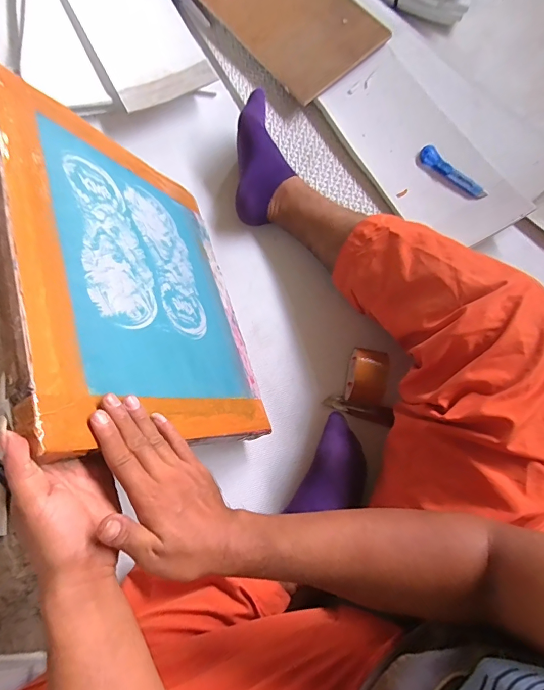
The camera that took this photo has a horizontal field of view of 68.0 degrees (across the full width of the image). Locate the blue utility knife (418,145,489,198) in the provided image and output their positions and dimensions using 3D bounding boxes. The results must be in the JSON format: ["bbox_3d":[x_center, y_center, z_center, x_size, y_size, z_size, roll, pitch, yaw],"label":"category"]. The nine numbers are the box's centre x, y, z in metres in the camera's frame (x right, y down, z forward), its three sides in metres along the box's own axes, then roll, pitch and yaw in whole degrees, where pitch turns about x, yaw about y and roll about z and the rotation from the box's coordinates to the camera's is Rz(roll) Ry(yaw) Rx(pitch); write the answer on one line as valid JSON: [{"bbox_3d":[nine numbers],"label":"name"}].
[{"bbox_3d":[0.336,-0.323,0.755,0.031,0.023,0.148,-36,77,-11],"label":"blue utility knife"}]

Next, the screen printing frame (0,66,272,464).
[{"bbox_3d":[-0.165,-0.086,0.522,0.024,0.350,0.438,-27,69,24],"label":"screen printing frame"}]

